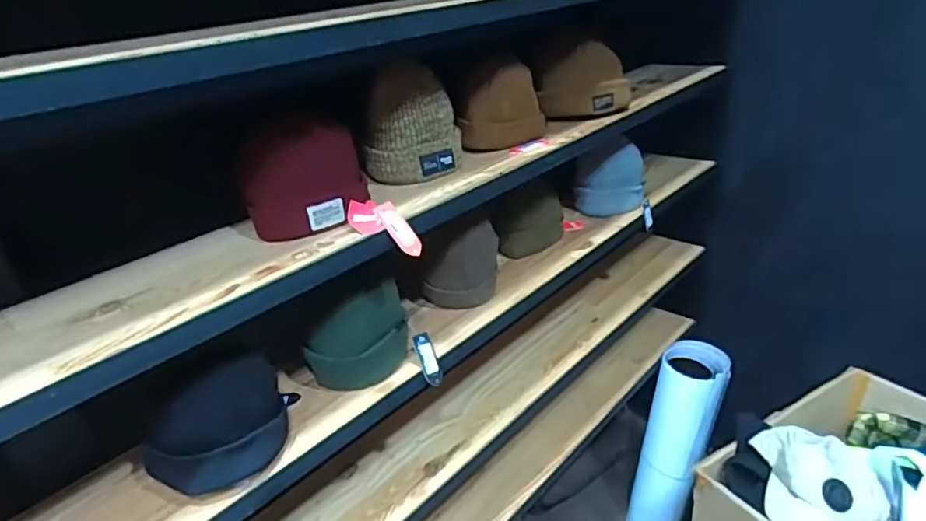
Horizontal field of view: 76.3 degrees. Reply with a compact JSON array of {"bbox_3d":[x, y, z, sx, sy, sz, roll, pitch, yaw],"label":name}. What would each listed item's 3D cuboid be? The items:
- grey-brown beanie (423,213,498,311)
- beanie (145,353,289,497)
[{"bbox_3d":[-0.011,-0.007,0.928,0.123,0.143,0.101,-17,30,-23],"label":"grey-brown beanie"},{"bbox_3d":[-0.267,0.174,0.642,0.091,0.107,0.139,20,36,39],"label":"beanie"}]

